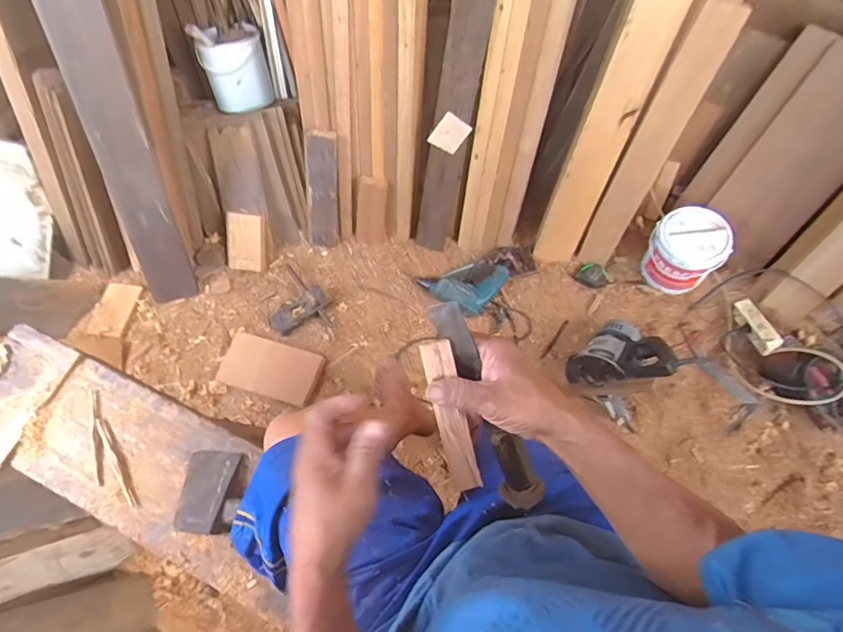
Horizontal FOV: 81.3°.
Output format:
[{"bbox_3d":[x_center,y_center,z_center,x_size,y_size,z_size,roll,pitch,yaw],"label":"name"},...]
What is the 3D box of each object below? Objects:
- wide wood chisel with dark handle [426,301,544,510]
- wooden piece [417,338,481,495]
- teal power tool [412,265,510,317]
[{"bbox_3d":[0.067,0.091,0.488,0.038,0.027,0.238,-27,109,-9],"label":"wide wood chisel with dark handle"},{"bbox_3d":[0.029,0.096,0.470,0.028,0.011,0.147,-15,96,-4],"label":"wooden piece"},{"bbox_3d":[0.122,-0.072,1.406,0.256,0.062,0.127,-7,68,-1],"label":"teal power tool"}]

